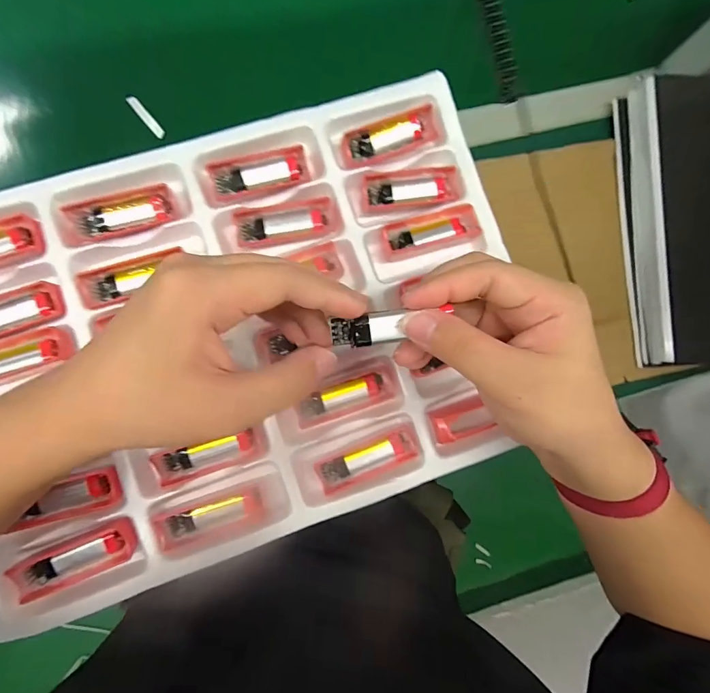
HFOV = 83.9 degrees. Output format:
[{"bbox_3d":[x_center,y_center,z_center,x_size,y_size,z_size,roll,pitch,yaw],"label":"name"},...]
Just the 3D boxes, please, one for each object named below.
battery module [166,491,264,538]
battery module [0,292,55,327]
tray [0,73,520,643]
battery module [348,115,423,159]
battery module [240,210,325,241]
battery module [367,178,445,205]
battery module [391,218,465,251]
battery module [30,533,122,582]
[{"bbox_3d":[-0.106,0.129,0.302,0.070,0.009,0.017,-14,87,-6],"label":"battery module"},{"bbox_3d":[-0.262,-0.024,0.298,0.065,0.010,0.017,-17,87,-6],"label":"battery module"},{"bbox_3d":[-0.088,-0.011,0.308,0.445,0.034,0.319,-19,87,-6],"label":"tray"},{"bbox_3d":[0.028,-0.177,0.332,0.063,0.012,0.014,-21,87,-7],"label":"battery module"},{"bbox_3d":[-0.058,-0.099,0.324,0.070,0.009,0.015,-10,86,-6],"label":"battery module"},{"bbox_3d":[0.045,-0.131,0.334,0.066,0.008,0.017,-9,86,-6],"label":"battery module"},{"bbox_3d":[0.062,-0.094,0.334,0.064,0.008,0.014,-17,87,-6],"label":"battery module"},{"bbox_3d":[-0.204,0.154,0.287,0.066,0.005,0.014,-21,87,-7],"label":"battery module"}]

